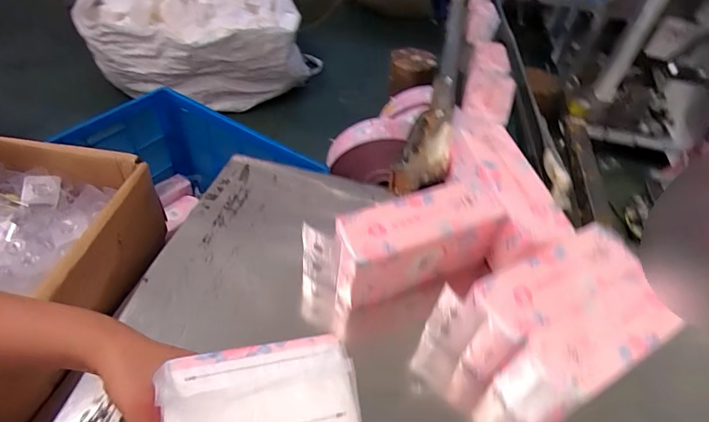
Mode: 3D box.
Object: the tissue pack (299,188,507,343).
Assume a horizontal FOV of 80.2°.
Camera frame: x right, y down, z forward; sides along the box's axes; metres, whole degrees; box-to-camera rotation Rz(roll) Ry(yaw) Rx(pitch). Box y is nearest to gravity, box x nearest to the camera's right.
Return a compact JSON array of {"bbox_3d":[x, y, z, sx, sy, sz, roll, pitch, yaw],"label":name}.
[{"bbox_3d":[0.077,0.062,0.663,0.296,0.130,0.098,-13,48,-19],"label":"tissue pack"}]

